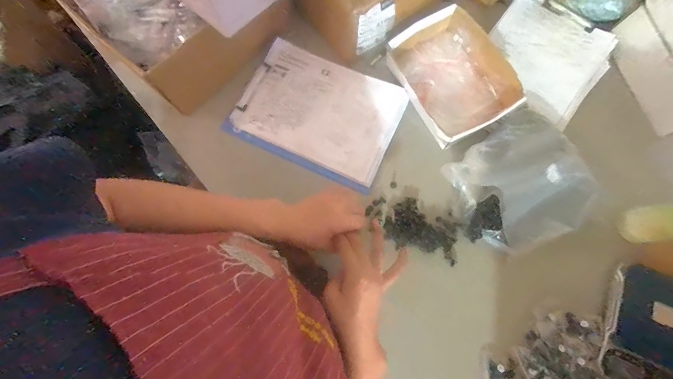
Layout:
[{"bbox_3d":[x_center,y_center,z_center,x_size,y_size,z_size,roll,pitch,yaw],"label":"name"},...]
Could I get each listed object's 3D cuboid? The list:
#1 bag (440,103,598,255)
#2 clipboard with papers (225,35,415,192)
[{"bbox_3d":[0.316,-0.013,0.508,0.238,0.057,0.197,-39,79,-8],"label":"bag"},{"bbox_3d":[-0.034,-0.150,0.571,0.300,0.013,0.219,24,78,6],"label":"clipboard with papers"}]

